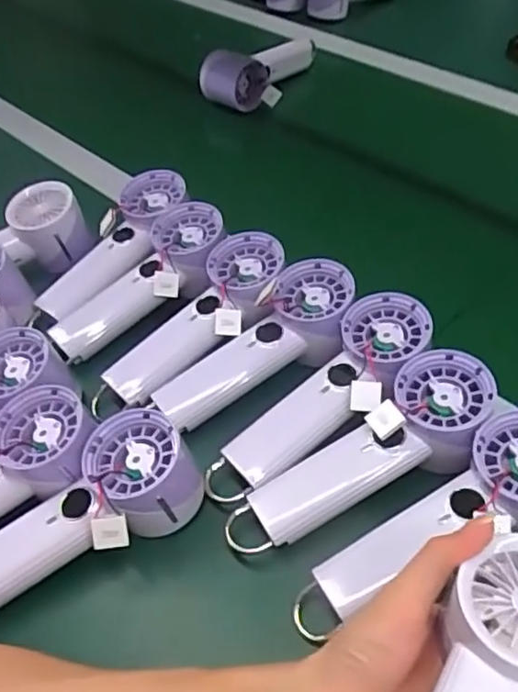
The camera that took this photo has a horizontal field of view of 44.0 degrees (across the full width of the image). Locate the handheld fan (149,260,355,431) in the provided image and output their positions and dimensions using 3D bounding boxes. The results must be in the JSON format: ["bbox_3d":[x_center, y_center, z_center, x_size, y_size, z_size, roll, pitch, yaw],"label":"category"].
[{"bbox_3d":[0.002,0.003,0.489,0.175,0.049,0.064,-38,53,-4],"label":"handheld fan"}]

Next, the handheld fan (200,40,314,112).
[{"bbox_3d":[0.001,-0.362,0.823,0.078,0.084,0.165,18,50,19],"label":"handheld fan"}]

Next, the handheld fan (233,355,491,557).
[{"bbox_3d":[0.070,0.073,0.413,0.189,0.045,0.063,-33,51,-4],"label":"handheld fan"}]

